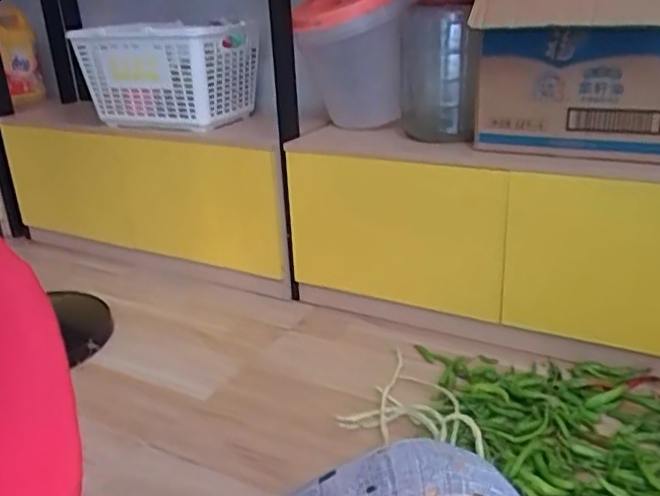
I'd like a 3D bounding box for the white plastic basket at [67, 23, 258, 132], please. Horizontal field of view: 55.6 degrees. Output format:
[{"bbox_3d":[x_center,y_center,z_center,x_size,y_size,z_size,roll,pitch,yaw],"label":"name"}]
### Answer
[{"bbox_3d":[-0.398,-0.439,1.579,0.382,0.235,0.245,8,25,25],"label":"white plastic basket"}]

